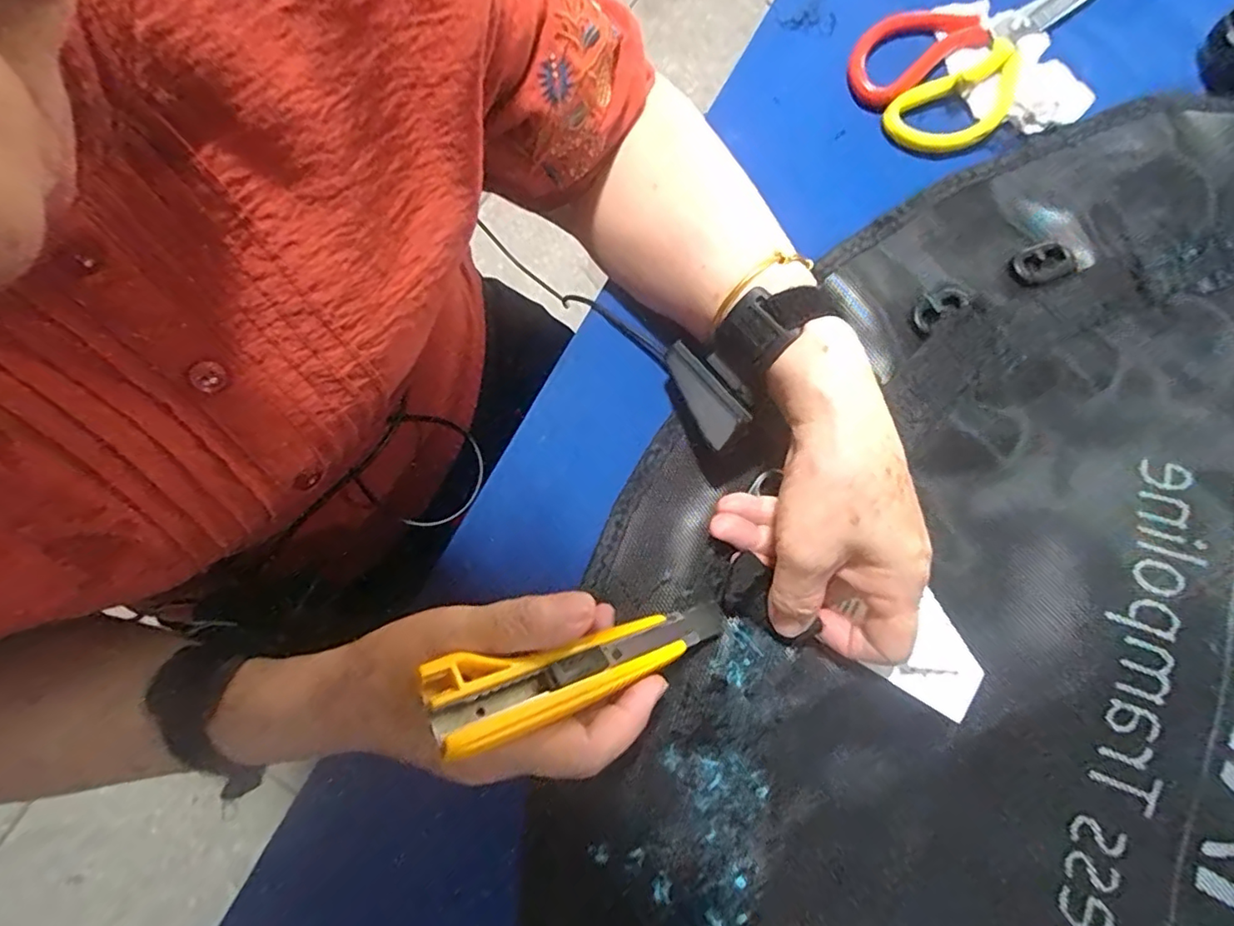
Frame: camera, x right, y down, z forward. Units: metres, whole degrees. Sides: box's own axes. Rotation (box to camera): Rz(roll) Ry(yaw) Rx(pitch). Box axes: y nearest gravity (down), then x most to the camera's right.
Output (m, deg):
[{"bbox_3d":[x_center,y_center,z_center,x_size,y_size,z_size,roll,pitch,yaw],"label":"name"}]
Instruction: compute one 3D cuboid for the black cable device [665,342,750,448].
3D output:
[{"bbox_3d":[0.049,-0.040,0.325,0.026,0.015,0.065,-45,60,27],"label":"black cable device"}]

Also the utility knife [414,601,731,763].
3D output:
[{"bbox_3d":[-0.010,0.092,0.276,0.155,0.018,0.035,-8,74,-35],"label":"utility knife"}]

